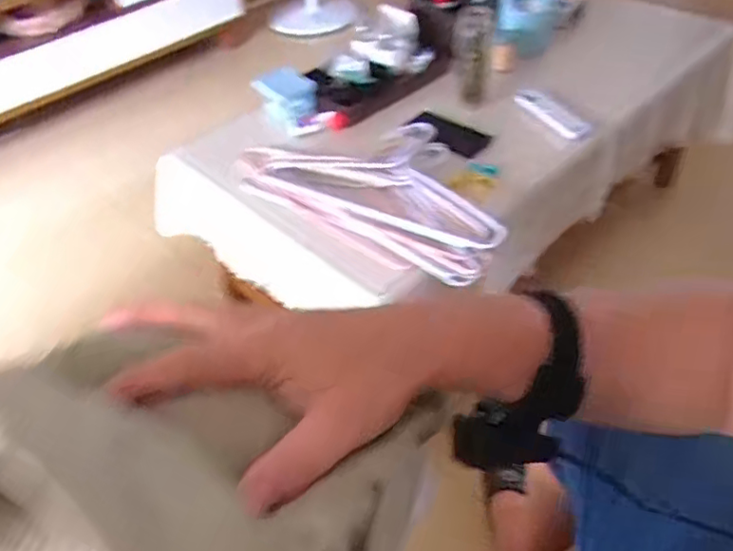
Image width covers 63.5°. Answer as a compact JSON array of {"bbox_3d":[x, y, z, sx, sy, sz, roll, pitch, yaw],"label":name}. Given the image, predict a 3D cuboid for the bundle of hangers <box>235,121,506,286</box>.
[{"bbox_3d":[0.014,-0.159,0.937,0.483,0.066,0.237,29,54,29],"label":"bundle of hangers"}]

